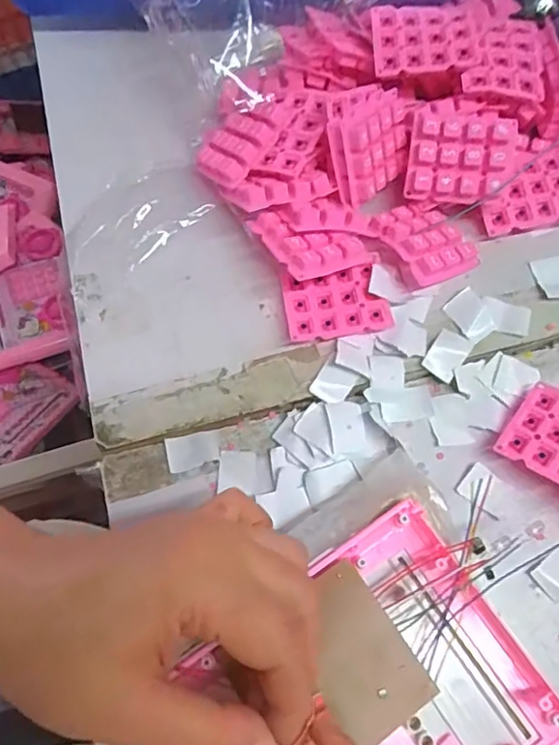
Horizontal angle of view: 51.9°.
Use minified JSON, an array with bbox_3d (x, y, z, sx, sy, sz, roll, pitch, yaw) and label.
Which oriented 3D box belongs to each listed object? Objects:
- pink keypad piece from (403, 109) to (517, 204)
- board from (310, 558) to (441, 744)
[{"bbox_3d":[0.106,-0.127,0.337,0.058,0.011,0.051,6,97,9],"label":"pink keypad piece"},{"bbox_3d":[0.034,0.124,0.253,0.042,0.010,0.068,-33,73,-10],"label":"board"}]

